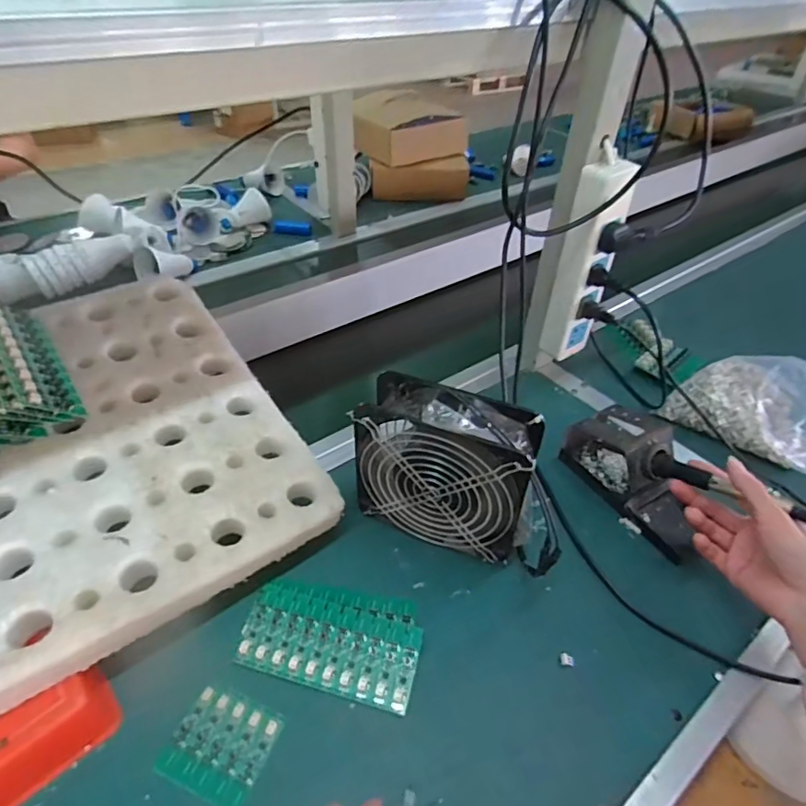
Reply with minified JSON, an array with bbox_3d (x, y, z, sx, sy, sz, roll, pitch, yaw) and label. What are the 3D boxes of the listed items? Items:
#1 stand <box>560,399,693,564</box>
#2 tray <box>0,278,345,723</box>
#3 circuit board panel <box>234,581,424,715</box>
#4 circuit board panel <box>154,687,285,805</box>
[{"bbox_3d":[0.239,0.069,0.521,0.060,0.072,0.161,-19,46,-23],"label":"stand"},{"bbox_3d":[-0.366,0.088,0.412,0.546,0.034,0.355,-28,60,-28],"label":"tray"},{"bbox_3d":[-0.057,0.187,0.421,0.140,0.011,0.081,11,42,10],"label":"circuit board panel"},{"bbox_3d":[-0.129,0.240,0.366,0.068,0.005,0.060,16,43,15],"label":"circuit board panel"}]

